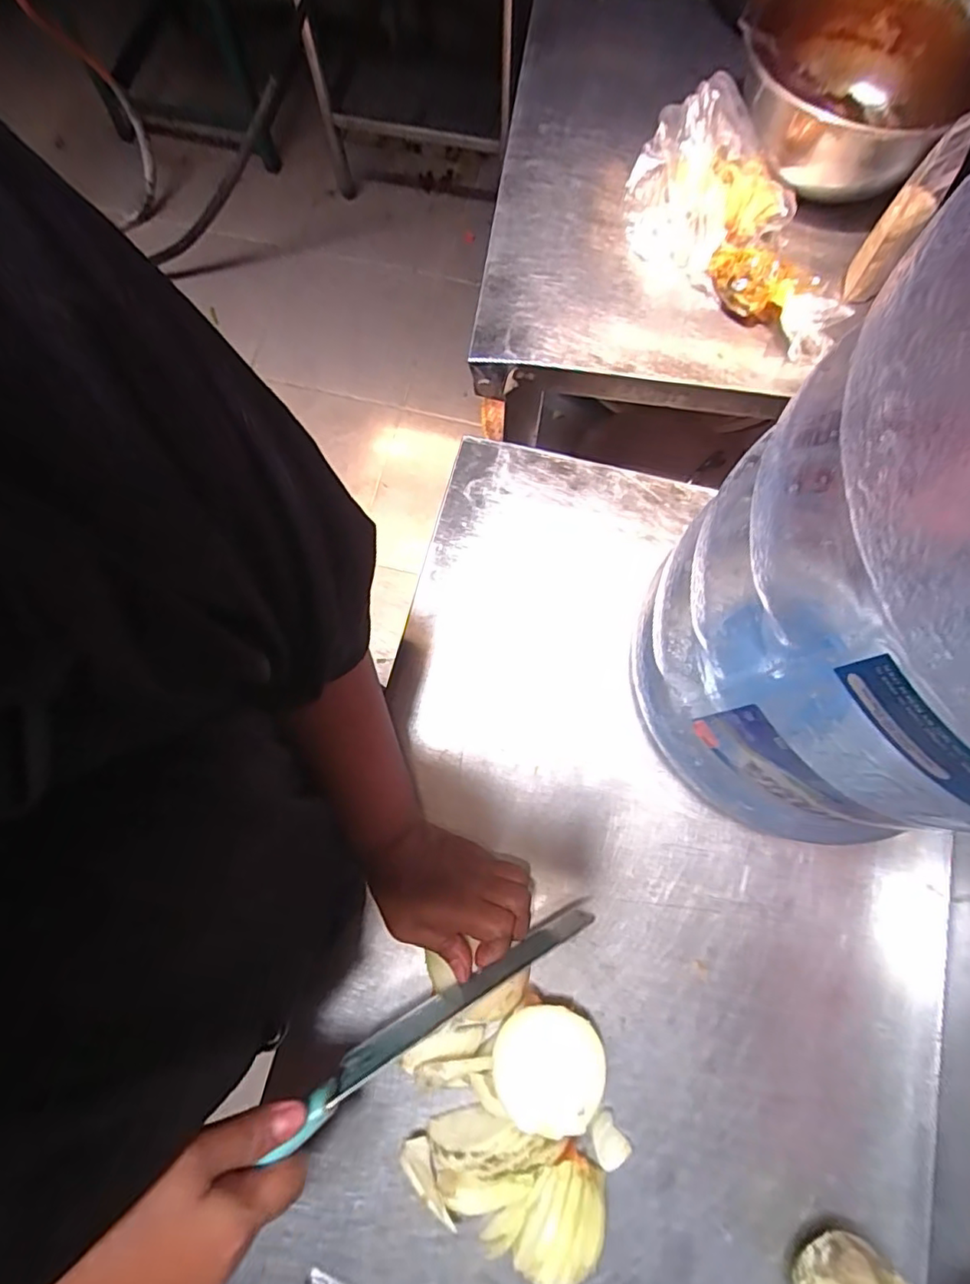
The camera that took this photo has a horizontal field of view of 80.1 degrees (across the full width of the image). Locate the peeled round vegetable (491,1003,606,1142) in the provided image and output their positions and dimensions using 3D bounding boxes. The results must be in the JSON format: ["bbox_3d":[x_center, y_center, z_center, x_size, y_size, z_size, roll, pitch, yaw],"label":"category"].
[{"bbox_3d":[0.044,0.292,0.404,0.074,0.050,0.068,0,76,0],"label":"peeled round vegetable"}]

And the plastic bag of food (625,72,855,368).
[{"bbox_3d":[0.243,-0.413,0.560,0.121,0.100,0.262,-43,80,-10],"label":"plastic bag of food"}]

